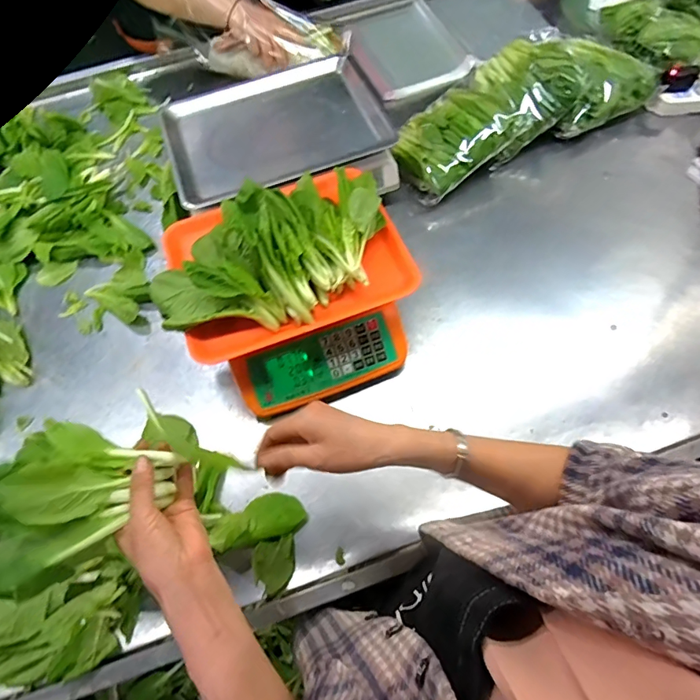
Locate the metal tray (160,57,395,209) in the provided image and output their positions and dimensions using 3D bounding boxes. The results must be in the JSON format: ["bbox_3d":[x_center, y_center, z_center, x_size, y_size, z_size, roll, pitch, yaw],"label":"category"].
[{"bbox_3d":[-0.126,-0.368,0.731,0.335,0.024,0.246,-21,66,-7],"label":"metal tray"}]

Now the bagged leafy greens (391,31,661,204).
[{"bbox_3d":[0.284,-0.425,0.781,0.437,0.123,0.189,-25,66,-9],"label":"bagged leafy greens"}]

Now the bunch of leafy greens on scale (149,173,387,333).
[{"bbox_3d":[-0.091,-0.125,0.542,0.319,0.089,0.164,-31,67,-12],"label":"bunch of leafy greens on scale"}]

